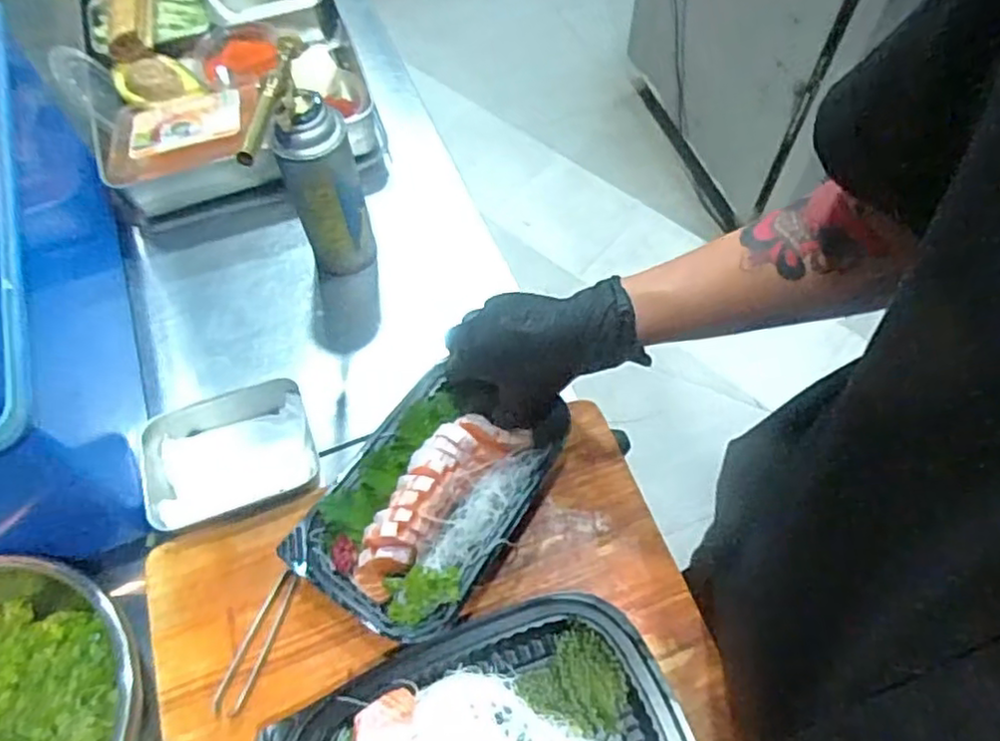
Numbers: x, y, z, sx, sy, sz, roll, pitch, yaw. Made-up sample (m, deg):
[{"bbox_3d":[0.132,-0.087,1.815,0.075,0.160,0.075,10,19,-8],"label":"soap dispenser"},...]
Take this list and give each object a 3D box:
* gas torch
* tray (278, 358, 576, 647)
[{"bbox_3d":[-0.156,-0.164,0.592,0.060,0.223,0.107,-1,62,-1],"label":"gas torch"},{"bbox_3d":[-0.049,0.093,0.512,0.129,0.029,0.200,31,66,15],"label":"tray"}]

